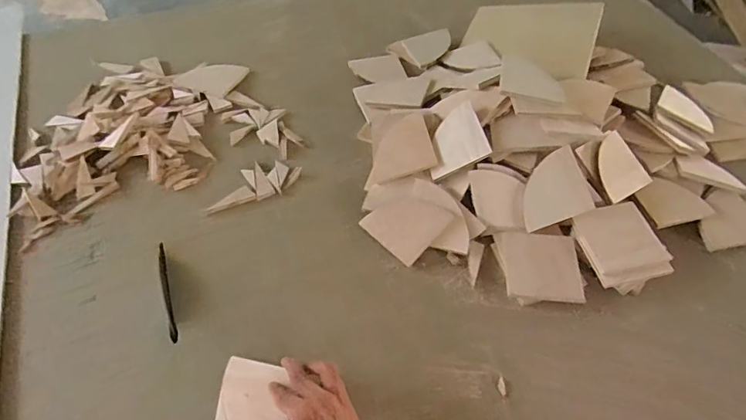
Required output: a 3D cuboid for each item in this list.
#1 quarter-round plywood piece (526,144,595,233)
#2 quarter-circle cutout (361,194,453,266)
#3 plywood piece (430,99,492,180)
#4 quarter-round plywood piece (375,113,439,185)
[{"bbox_3d":[0.258,-0.031,0.710,0.096,0.007,0.096,-21,82,8],"label":"quarter-round plywood piece"},{"bbox_3d":[0.051,0.017,0.724,0.096,0.007,0.101,42,80,15],"label":"quarter-circle cutout"},{"bbox_3d":[0.123,-0.107,0.751,0.093,0.007,0.094,-25,68,17],"label":"plywood piece"},{"bbox_3d":[0.045,-0.098,0.775,0.099,0.007,0.089,-19,78,17],"label":"quarter-round plywood piece"}]

